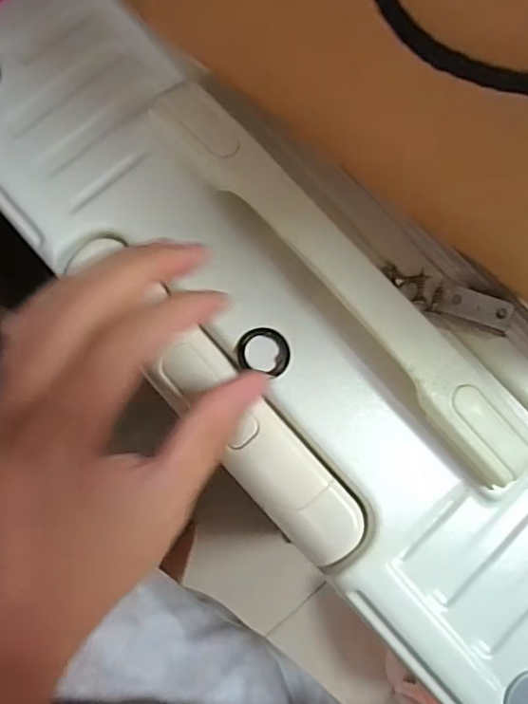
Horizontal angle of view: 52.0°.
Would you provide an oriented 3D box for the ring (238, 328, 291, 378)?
[{"bbox_3d":[0.000,0.000,0.230,0.022,0.005,0.019,13,82,1],"label":"ring"}]

